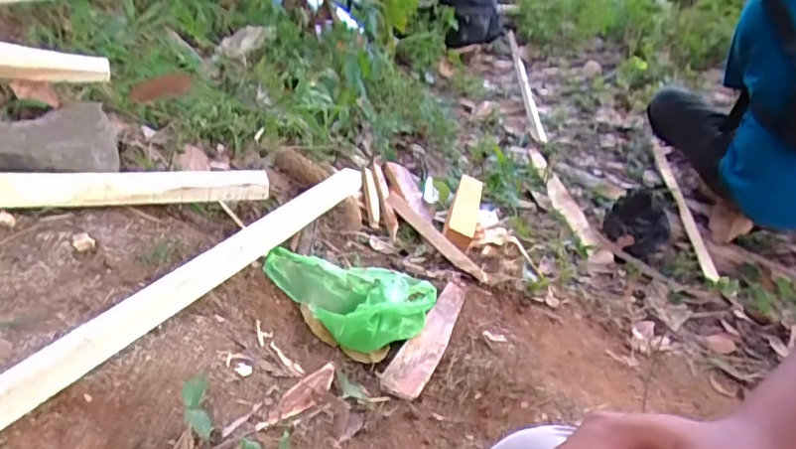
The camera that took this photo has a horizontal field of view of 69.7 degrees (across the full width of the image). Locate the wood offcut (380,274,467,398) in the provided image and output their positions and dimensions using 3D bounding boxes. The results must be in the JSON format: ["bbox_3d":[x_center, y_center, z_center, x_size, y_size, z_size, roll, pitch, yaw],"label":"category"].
[{"bbox_3d":[0.065,0.161,0.904,0.054,0.024,0.325,39,33,5],"label":"wood offcut"}]

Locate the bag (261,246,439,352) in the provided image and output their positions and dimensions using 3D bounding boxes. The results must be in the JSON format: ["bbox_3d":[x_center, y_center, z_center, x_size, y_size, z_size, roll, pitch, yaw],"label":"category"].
[{"bbox_3d":[-0.070,0.095,0.854,0.224,0.080,0.149,24,41,29],"label":"bag"}]

